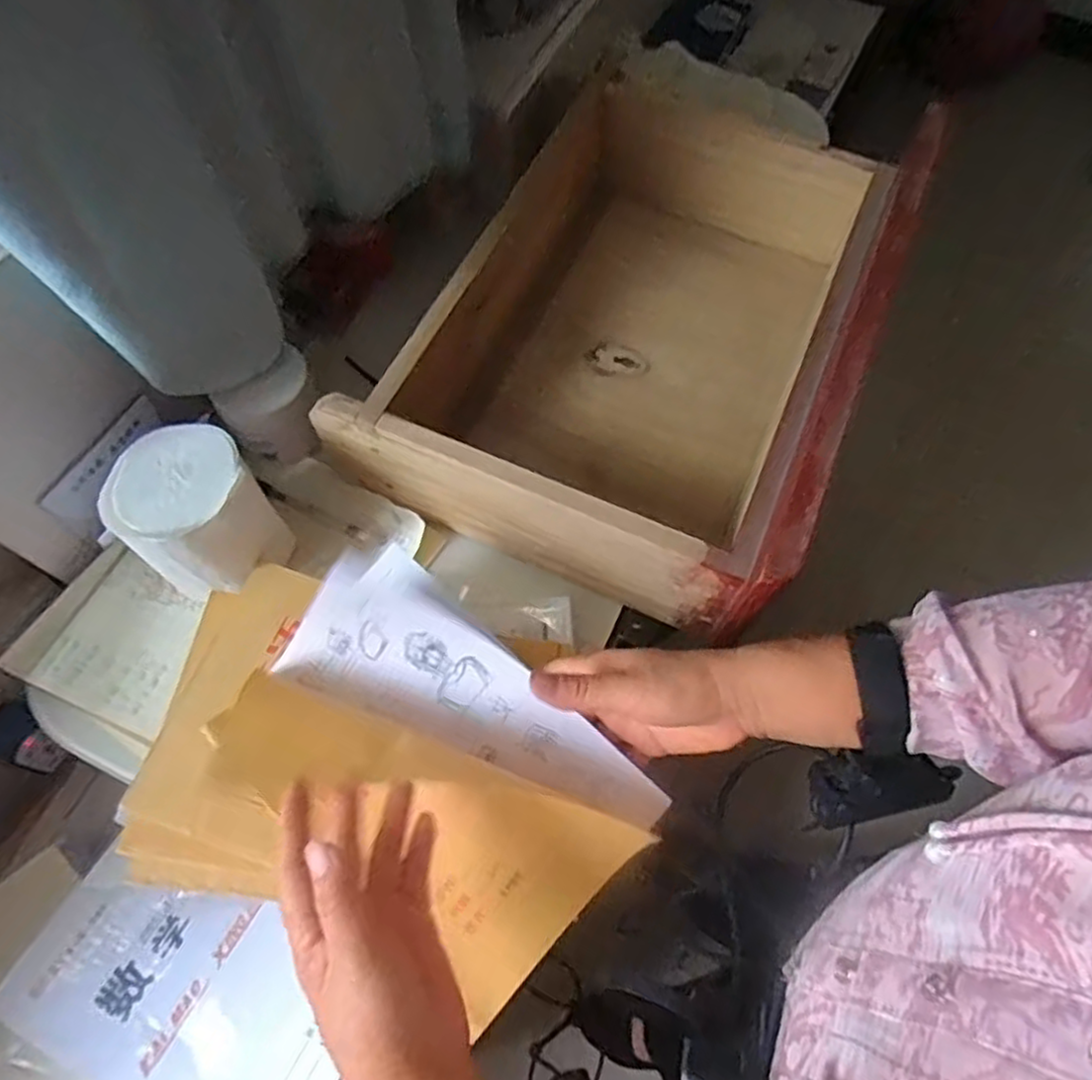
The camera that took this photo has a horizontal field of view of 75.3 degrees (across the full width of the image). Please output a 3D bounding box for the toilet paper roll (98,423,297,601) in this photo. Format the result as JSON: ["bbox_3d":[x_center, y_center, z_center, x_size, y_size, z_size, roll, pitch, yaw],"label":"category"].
[{"bbox_3d":[-0.247,-0.012,0.514,0.089,0.113,0.090,1,64,-1],"label":"toilet paper roll"}]

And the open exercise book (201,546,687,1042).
[{"bbox_3d":[-0.069,0.133,0.433,0.250,0.066,0.160,38,69,16],"label":"open exercise book"}]

